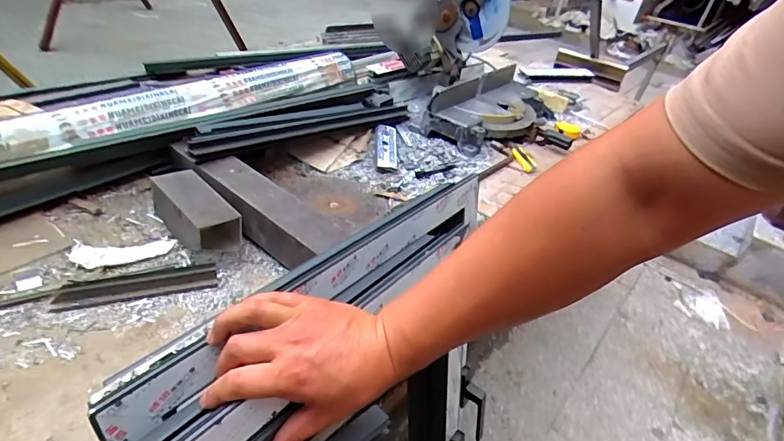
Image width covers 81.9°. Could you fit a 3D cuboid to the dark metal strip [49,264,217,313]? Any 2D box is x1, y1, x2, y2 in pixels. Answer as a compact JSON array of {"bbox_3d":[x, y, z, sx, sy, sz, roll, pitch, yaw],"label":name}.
[{"bbox_3d":[-0.408,0.105,0.729,0.230,0.015,0.042,-6,39,-22],"label":"dark metal strip"}]

